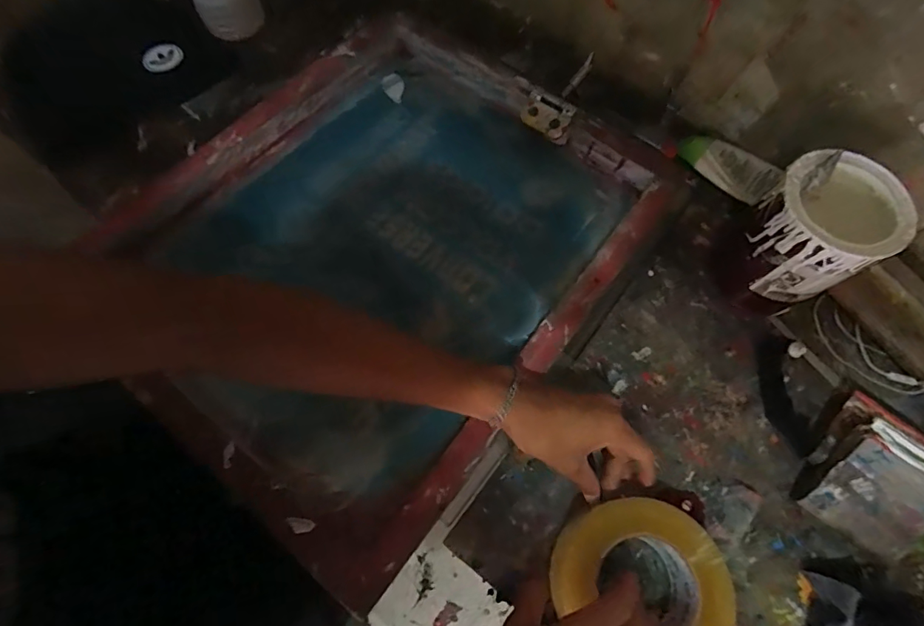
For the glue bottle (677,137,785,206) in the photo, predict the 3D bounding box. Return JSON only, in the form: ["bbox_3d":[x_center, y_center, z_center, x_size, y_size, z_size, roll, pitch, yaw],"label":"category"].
[{"bbox_3d":[0.330,-0.181,0.566,0.120,0.023,0.046,33,71,11],"label":"glue bottle"}]

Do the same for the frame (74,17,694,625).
[{"bbox_3d":[-0.094,-0.089,0.511,0.483,0.046,0.548,38,72,13],"label":"frame"}]

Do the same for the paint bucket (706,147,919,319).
[{"bbox_3d":[0.334,-0.073,0.460,0.103,0.139,0.109,-23,70,-10],"label":"paint bucket"}]

